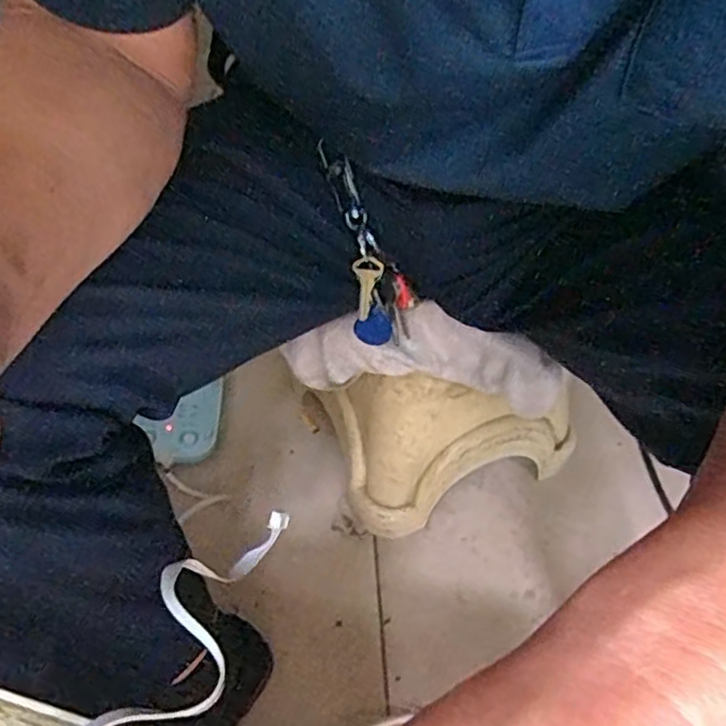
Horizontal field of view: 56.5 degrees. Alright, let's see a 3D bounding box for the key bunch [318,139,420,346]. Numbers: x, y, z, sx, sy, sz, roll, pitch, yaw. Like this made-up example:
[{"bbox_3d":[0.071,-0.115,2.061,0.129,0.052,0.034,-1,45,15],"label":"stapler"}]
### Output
[{"bbox_3d":[0.003,-0.078,0.505,0.031,0.157,0.049,16,46,44],"label":"key bunch"}]

